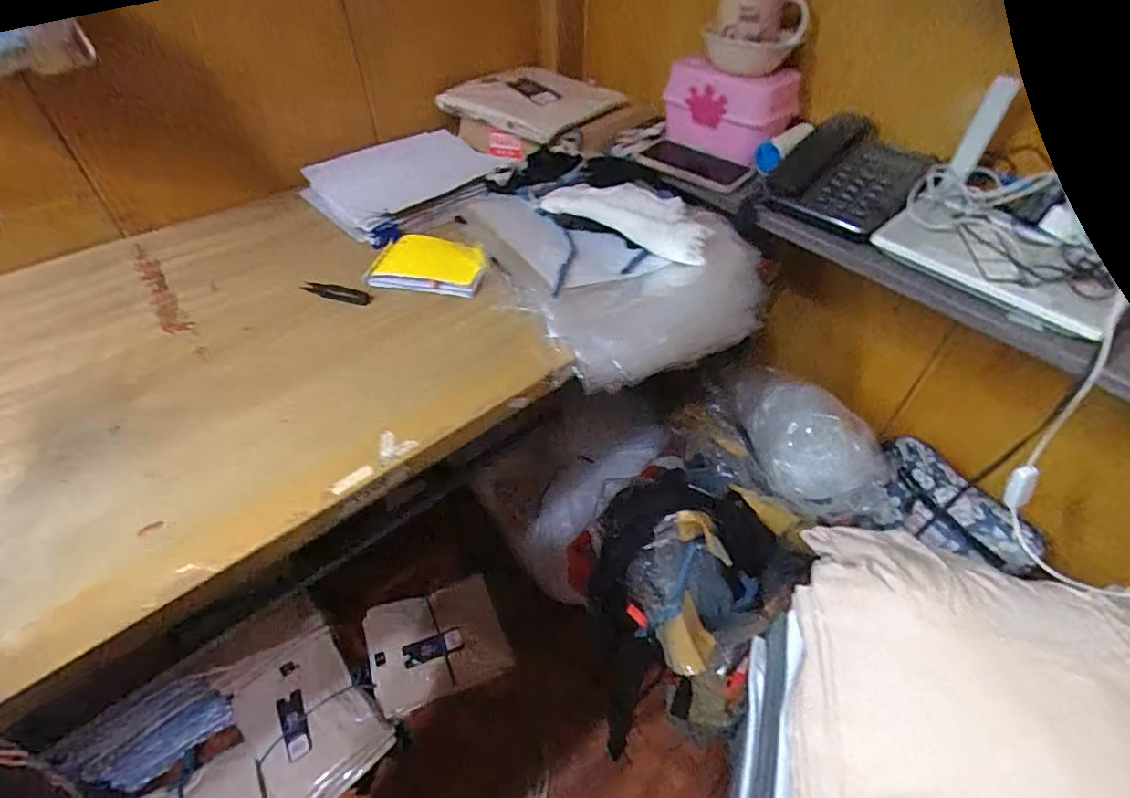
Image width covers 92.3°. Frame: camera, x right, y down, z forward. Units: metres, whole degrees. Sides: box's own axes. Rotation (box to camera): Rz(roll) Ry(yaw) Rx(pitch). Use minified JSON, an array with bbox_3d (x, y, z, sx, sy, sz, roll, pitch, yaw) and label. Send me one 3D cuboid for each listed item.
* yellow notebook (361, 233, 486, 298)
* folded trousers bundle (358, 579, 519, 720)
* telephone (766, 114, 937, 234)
[{"bbox_3d":[-0.175,-0.184,0.719,0.150,0.025,0.106,7,46,6],"label":"yellow notebook"},{"bbox_3d":[-0.271,0.508,1.142,0.273,0.041,0.220,-19,66,-9],"label":"folded trousers bundle"},{"bbox_3d":[0.354,-0.285,0.674,0.151,0.065,0.153,33,54,27],"label":"telephone"}]

